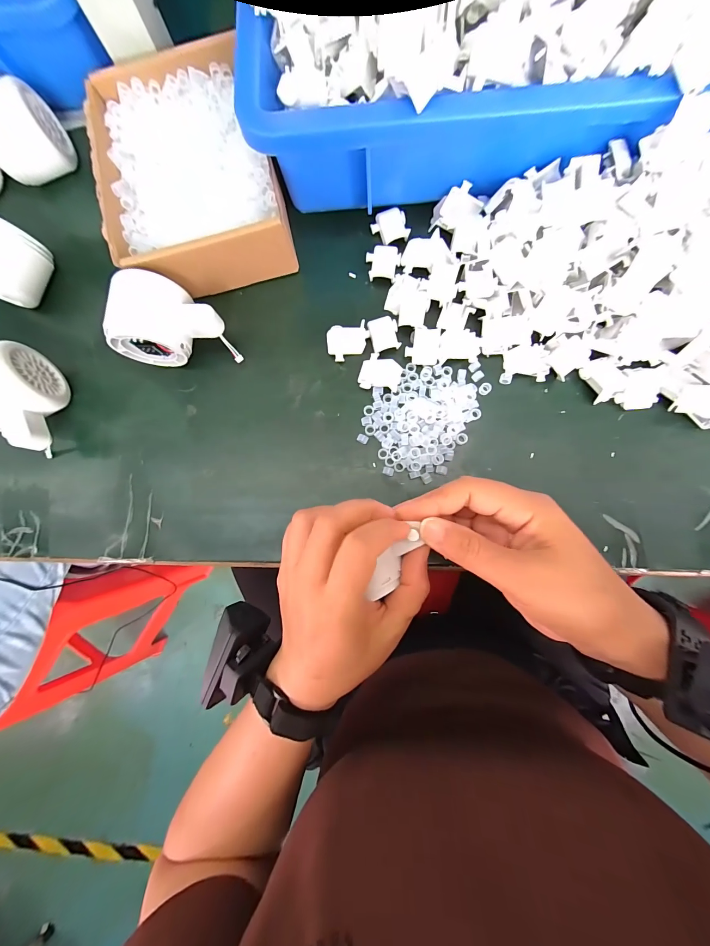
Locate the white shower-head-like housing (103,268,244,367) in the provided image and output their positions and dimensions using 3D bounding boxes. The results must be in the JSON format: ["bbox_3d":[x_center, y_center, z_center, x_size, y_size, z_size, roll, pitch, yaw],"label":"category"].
[{"bbox_3d":[-0.145,-0.121,0.258,0.083,0.049,0.055,3,85,4],"label":"white shower-head-like housing"}]

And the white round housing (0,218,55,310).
[{"bbox_3d":[-0.304,-0.181,0.272,0.055,0.049,0.053,0,88,4],"label":"white round housing"}]

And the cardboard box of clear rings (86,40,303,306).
[{"bbox_3d":[-0.136,-0.248,0.266,0.131,0.048,0.175,-16,84,2],"label":"cardboard box of clear rings"}]

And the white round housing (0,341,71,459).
[{"bbox_3d":[-0.267,-0.058,0.259,0.057,0.054,0.067,-43,84,-1],"label":"white round housing"}]

